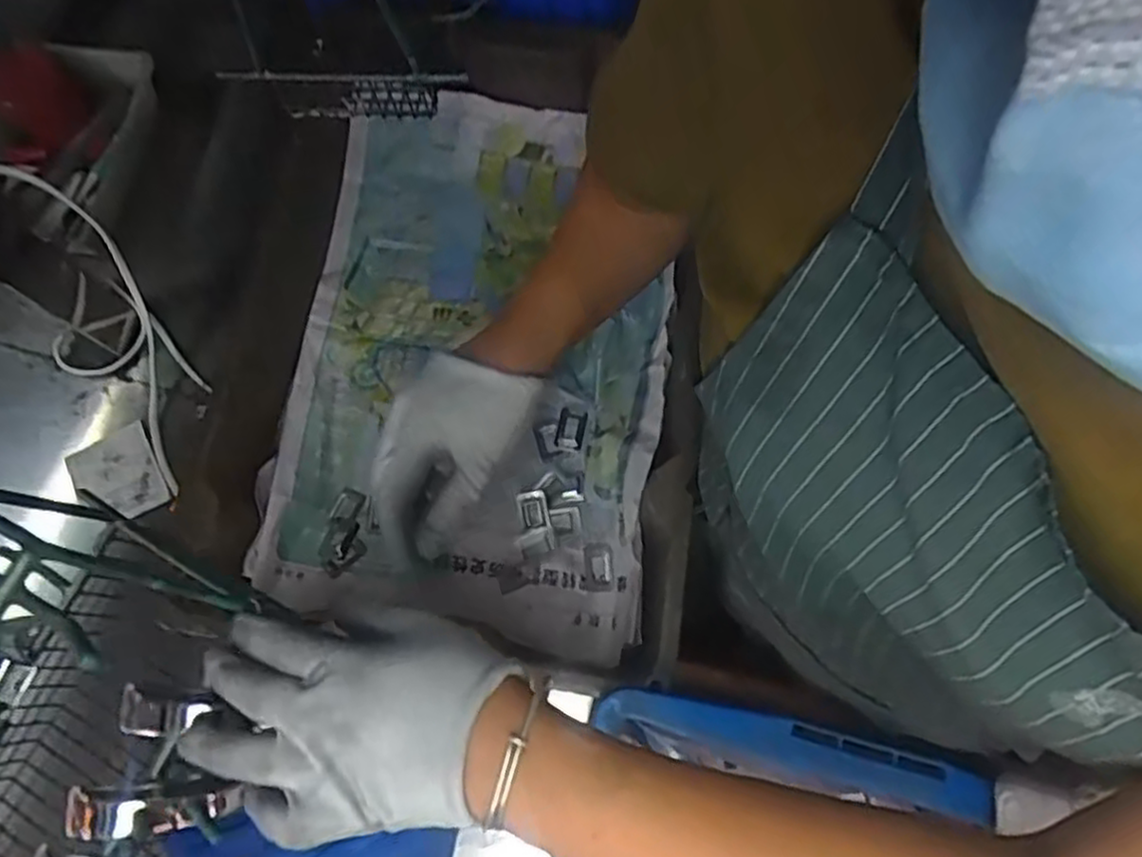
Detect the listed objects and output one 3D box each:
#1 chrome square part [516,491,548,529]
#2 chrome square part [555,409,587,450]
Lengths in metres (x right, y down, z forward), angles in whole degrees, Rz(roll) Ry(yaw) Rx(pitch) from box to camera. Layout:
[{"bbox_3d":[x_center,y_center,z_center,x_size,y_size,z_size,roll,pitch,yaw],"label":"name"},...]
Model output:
[{"bbox_3d":[-0.035,0.075,0.687,0.027,0.011,0.033,-12,73,-2],"label":"chrome square part"},{"bbox_3d":[0.000,0.001,0.711,0.026,0.008,0.037,11,74,5],"label":"chrome square part"}]

